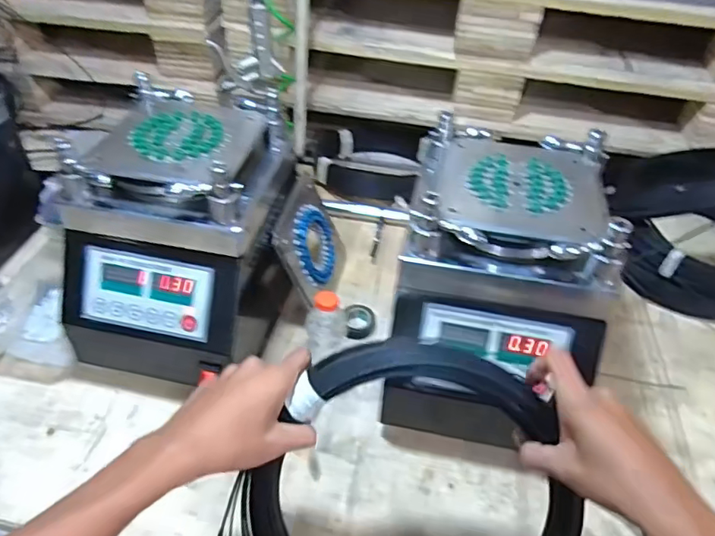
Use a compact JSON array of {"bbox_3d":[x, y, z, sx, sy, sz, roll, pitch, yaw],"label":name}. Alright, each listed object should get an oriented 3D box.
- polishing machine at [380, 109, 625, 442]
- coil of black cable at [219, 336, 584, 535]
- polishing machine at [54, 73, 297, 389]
[{"bbox_3d":[0.160,0.012,0.650,0.205,0.260,0.268,8,44,6],"label":"polishing machine"},{"bbox_3d":[0.047,0.218,0.496,0.293,0.306,0.054,43,9,-2],"label":"coil of black cable"},{"bbox_3d":[-0.219,-0.052,0.701,0.227,0.293,0.282,8,44,6],"label":"polishing machine"}]

